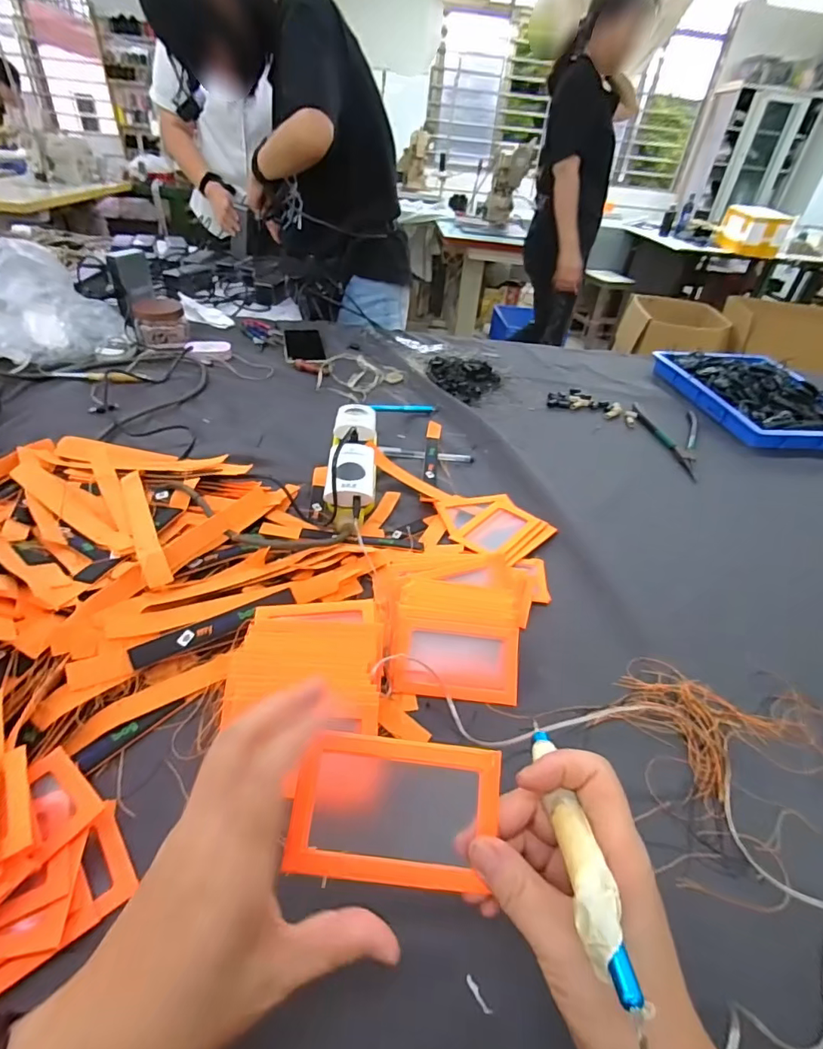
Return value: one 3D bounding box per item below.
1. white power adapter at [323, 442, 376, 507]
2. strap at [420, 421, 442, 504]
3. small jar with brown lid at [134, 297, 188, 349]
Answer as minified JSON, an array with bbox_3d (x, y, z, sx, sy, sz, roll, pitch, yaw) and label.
[{"bbox_3d":[-0.069,-0.062,0.572,0.056,0.029,0.100,5,39,-3],"label":"white power adapter"},{"bbox_3d":[0.029,-0.094,0.687,0.021,0.011,0.197,7,39,0],"label":"strap"},{"bbox_3d":[-0.461,-0.368,0.896,0.086,0.062,0.086,-8,41,-18],"label":"small jar with brown lid"}]

